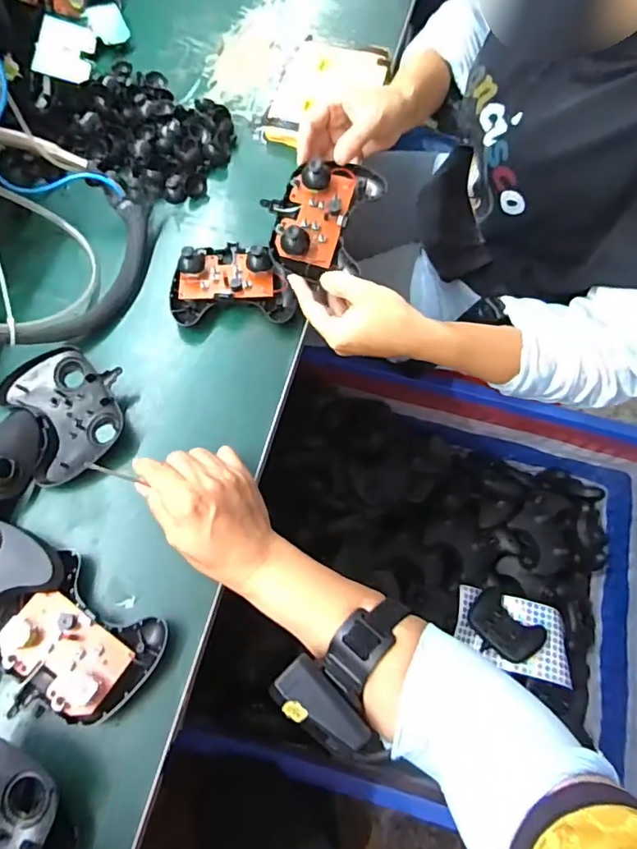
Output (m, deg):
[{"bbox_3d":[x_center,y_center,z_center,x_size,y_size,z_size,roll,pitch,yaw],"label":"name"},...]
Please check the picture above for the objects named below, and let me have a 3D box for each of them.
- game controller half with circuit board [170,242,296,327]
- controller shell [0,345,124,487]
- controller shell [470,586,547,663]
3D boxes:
[{"bbox_3d":[-0.087,-0.146,0.525,0.120,0.042,0.092,-3,67,-4],"label":"game controller half with circuit board"},{"bbox_3d":[-0.225,-0.015,0.471,0.097,0.023,0.127,-31,72,-14],"label":"controller shell"},{"bbox_3d":[0.320,0.344,0.885,0.097,0.060,0.119,-42,75,-18],"label":"controller shell"}]

